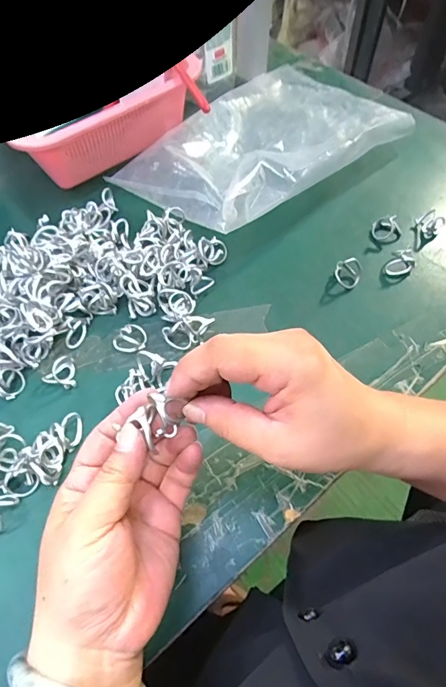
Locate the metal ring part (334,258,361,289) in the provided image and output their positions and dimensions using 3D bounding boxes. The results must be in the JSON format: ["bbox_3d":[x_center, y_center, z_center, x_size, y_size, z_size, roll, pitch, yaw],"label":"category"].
[{"bbox_3d":[0.115,-0.065,0.389,0.024,0.024,0.020,22,62,14],"label":"metal ring part"}]

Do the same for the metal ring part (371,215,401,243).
[{"bbox_3d":[0.165,-0.114,0.423,0.029,0.023,0.023,5,59,4],"label":"metal ring part"}]

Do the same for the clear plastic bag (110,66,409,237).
[{"bbox_3d":[0.040,-0.233,0.470,0.298,0.061,0.205,-38,65,-20],"label":"clear plastic bag"}]

